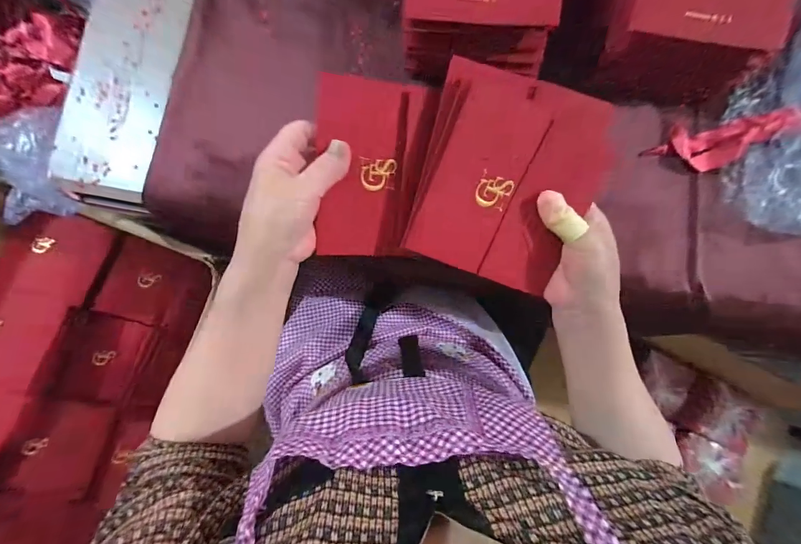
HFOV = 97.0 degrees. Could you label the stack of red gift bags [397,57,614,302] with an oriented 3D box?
[{"bbox_3d":[0.090,-0.076,0.301,0.148,0.041,0.160,20,102,2],"label":"stack of red gift bags"}]

